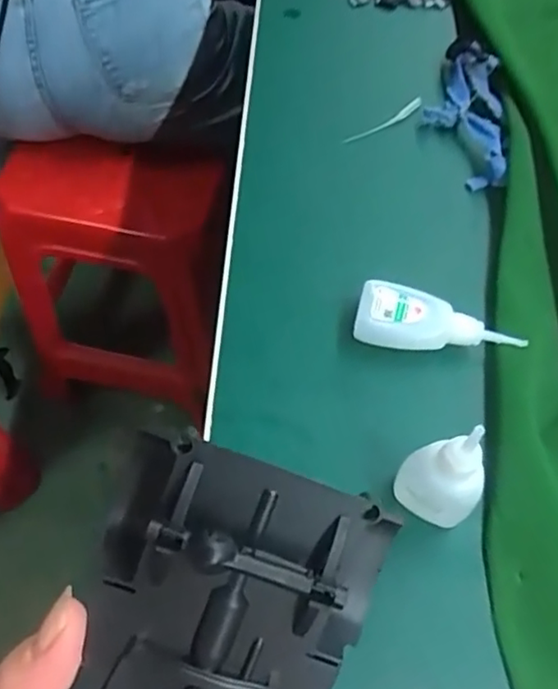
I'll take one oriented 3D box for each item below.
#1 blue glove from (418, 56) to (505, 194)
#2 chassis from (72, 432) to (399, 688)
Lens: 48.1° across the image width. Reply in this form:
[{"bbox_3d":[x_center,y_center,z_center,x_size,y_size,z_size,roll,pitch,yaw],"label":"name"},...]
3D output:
[{"bbox_3d":[0.124,-0.154,0.420,0.049,0.018,0.114,8,60,4],"label":"blue glove"},{"bbox_3d":[-0.032,0.119,0.179,0.069,0.038,0.188,22,99,11],"label":"chassis"}]

